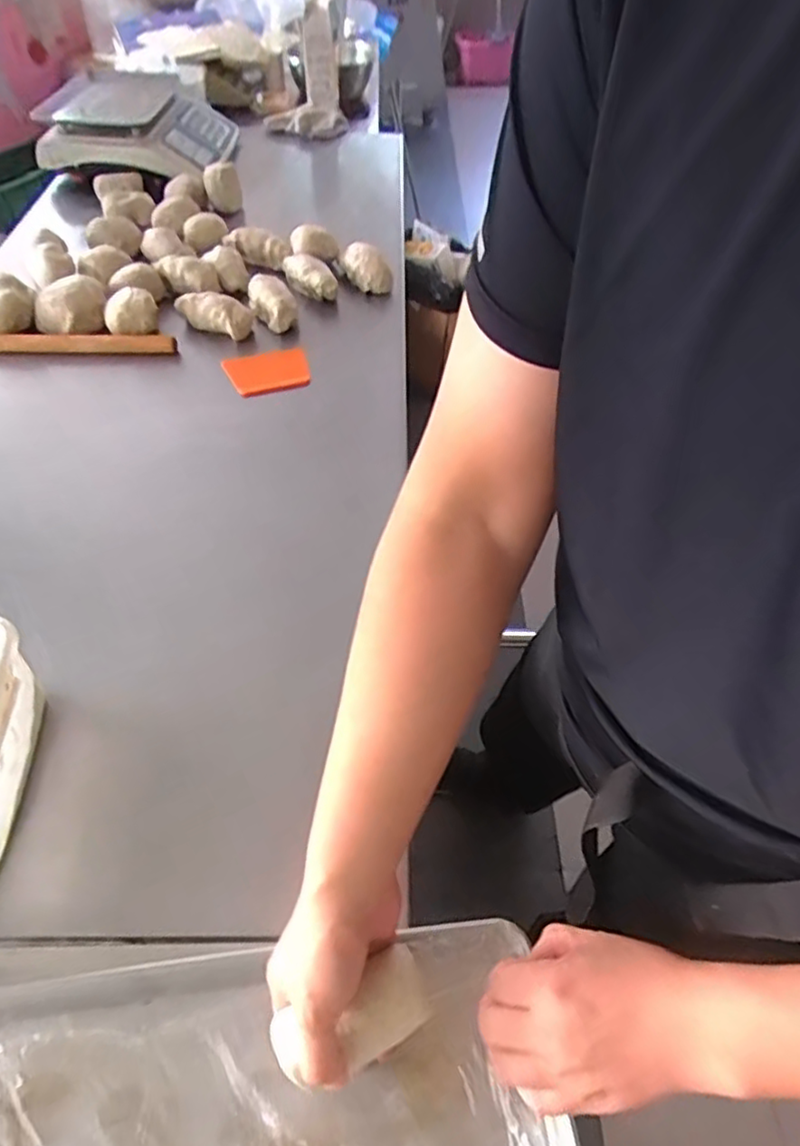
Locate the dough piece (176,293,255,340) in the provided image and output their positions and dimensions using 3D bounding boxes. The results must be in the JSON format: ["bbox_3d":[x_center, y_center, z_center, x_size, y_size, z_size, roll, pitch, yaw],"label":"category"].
[{"bbox_3d":[-0.308,-0.429,1.057,0.135,0.055,0.052,19,53,12],"label":"dough piece"}]

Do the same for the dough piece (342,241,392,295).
[{"bbox_3d":[-0.064,-0.550,1.162,0.064,0.068,0.113,-17,54,-16],"label":"dough piece"}]

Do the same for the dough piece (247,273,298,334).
[{"bbox_3d":[-0.217,-0.460,1.086,0.065,0.056,0.121,-29,58,-23],"label":"dough piece"}]

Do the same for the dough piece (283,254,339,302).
[{"bbox_3d":[-0.159,-0.529,1.145,0.053,0.056,0.138,-31,59,-24],"label":"dough piece"}]

